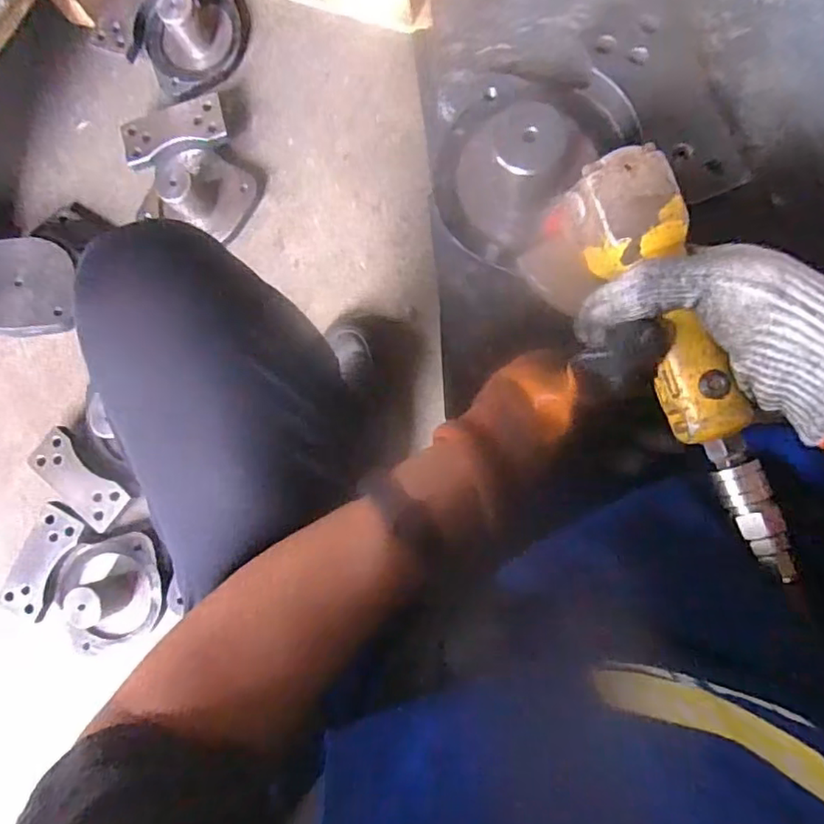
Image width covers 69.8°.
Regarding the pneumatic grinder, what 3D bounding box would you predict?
[{"bbox_3d":[0.137,-0.023,0.330,0.073,0.078,0.228,-19,76,4],"label":"pneumatic grinder"}]

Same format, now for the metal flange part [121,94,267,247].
[{"bbox_3d":[-0.302,-0.322,0.797,0.169,0.081,0.192,-11,83,5],"label":"metal flange part"}]

